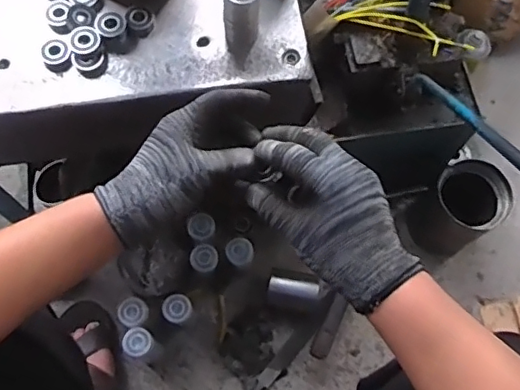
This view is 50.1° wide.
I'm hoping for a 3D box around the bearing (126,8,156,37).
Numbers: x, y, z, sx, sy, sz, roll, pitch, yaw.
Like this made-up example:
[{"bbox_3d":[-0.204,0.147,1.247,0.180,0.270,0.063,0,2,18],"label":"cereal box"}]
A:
[{"bbox_3d":[-0.137,-0.200,0.643,0.031,0.013,0.034,-12,71,-7],"label":"bearing"}]

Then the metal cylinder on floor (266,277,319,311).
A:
[{"bbox_3d":[0.055,0.170,0.945,0.084,0.040,0.049,12,70,2],"label":"metal cylinder on floor"}]

